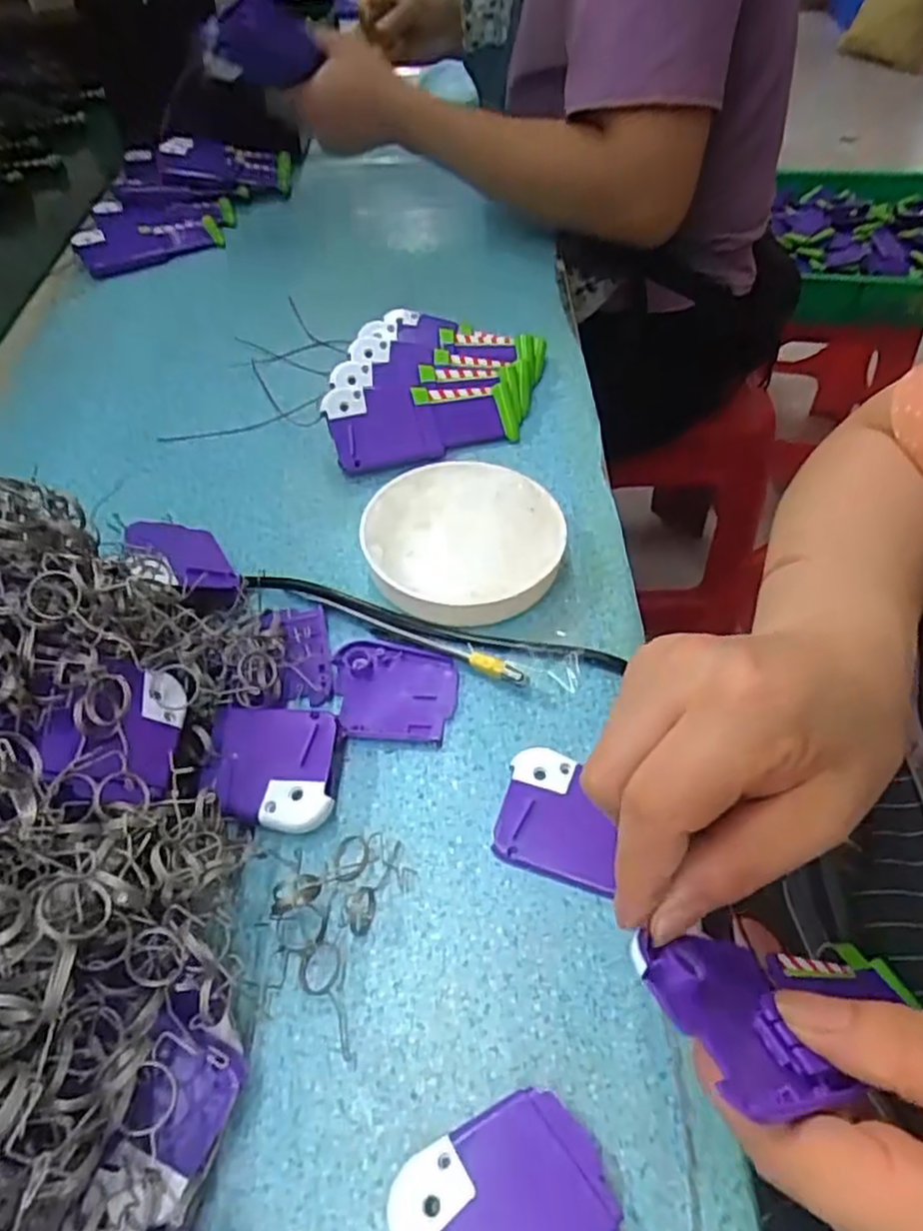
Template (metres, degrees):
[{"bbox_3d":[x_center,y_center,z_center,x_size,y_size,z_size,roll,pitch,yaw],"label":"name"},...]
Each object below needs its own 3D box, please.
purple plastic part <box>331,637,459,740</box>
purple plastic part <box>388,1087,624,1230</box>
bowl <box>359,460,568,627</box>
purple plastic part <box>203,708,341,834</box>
[{"bbox_3d":[-0.034,0.037,0.344,0.060,0.006,0.050,7,51,5],"label":"purple plastic part"},{"bbox_3d":[0.015,0.184,0.226,0.060,0.012,0.052,-31,58,-23],"label":"purple plastic part"},{"bbox_3d":[0.001,-0.040,0.391,0.103,0.026,0.100,0,51,0],"label":"bowl"},{"bbox_3d":[-0.081,0.068,0.313,0.053,0.021,0.054,0,51,-1],"label":"purple plastic part"}]

